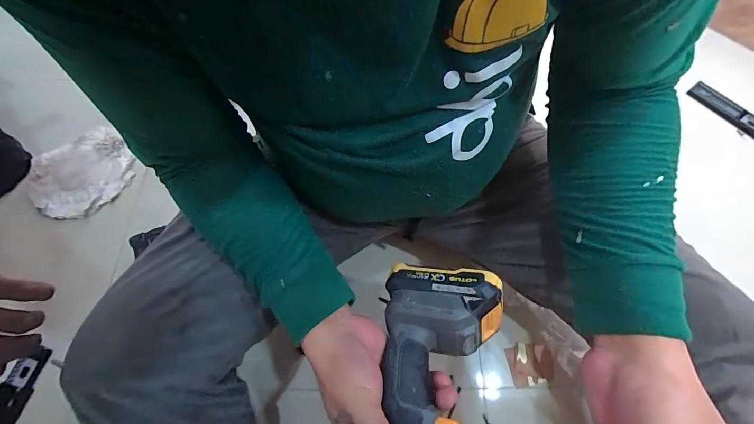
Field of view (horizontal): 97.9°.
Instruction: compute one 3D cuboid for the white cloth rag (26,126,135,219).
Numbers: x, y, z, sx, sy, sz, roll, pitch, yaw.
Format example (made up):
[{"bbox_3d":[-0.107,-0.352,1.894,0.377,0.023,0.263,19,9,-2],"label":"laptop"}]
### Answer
[{"bbox_3d":[-0.551,-0.073,0.611,0.149,0.034,0.164,39,72,14],"label":"white cloth rag"}]

